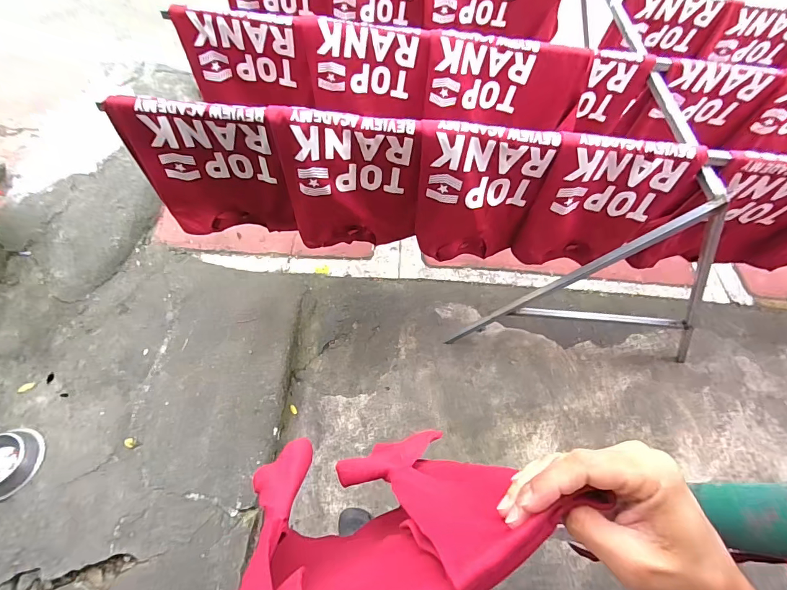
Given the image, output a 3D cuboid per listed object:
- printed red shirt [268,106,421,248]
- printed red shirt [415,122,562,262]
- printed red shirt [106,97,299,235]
[{"bbox_3d":[-0.088,-0.233,0.836,0.271,0.312,0.080,-5,65,-6],"label":"printed red shirt"},{"bbox_3d":[0.172,-0.204,0.839,0.250,0.310,0.087,1,64,-3],"label":"printed red shirt"},{"bbox_3d":[-0.368,-0.250,0.822,0.284,0.309,0.070,0,64,-3],"label":"printed red shirt"}]

